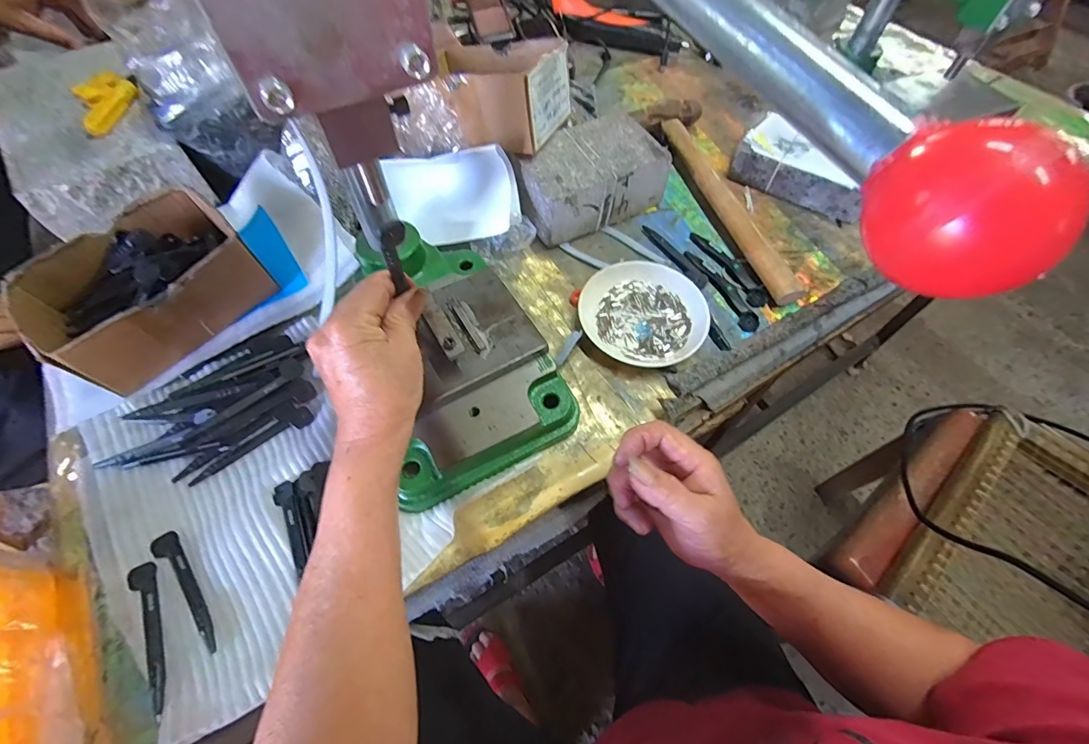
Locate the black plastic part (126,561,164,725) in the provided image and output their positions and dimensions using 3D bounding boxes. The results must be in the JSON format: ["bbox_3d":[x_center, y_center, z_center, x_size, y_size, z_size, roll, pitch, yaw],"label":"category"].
[{"bbox_3d":[-0.259,0.173,0.304,0.016,0.006,0.100,-30,64,-18],"label":"black plastic part"}]

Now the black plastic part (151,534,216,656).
[{"bbox_3d":[-0.248,0.150,0.318,0.016,0.004,0.097,-37,67,-21],"label":"black plastic part"}]

